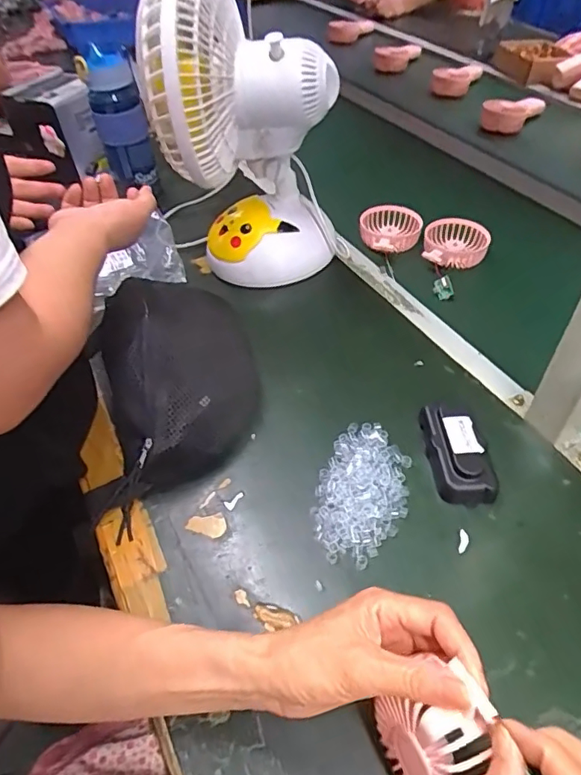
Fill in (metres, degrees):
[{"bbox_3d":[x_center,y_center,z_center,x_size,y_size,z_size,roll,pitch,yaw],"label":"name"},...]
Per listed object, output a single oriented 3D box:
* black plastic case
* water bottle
[{"bbox_3d":[0.152,0.057,0.485,0.050,0.028,0.099,-3,47,-1],"label":"black plastic case"},{"bbox_3d":[-0.259,-0.411,0.793,0.076,0.166,0.080,-17,48,-13],"label":"water bottle"}]

